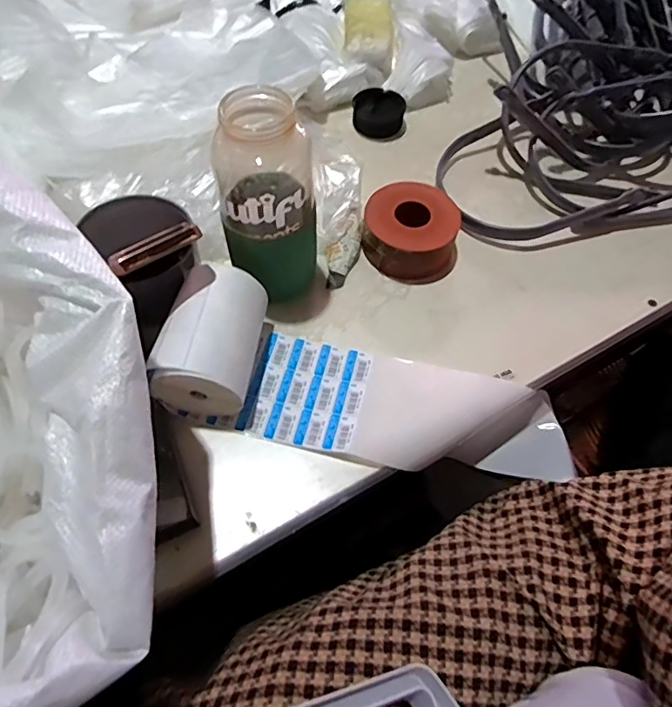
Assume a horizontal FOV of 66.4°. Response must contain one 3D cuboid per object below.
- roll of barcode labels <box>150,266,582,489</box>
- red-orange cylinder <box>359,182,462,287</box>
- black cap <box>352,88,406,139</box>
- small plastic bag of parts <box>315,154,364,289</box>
[{"bbox_3d":[0.021,0.035,0.482,0.355,0.093,0.131,16,59,-8],"label":"roll of barcode labels"},{"bbox_3d":[0.082,-0.133,0.557,0.103,0.054,0.099,1,59,-2],"label":"red-orange cylinder"},{"bbox_3d":[0.056,-0.319,0.682,0.065,0.035,0.065,1,59,-2],"label":"black cap"},{"bbox_3d":[0.003,-0.144,0.566,0.051,0.023,0.149,1,80,-2],"label":"small plastic bag of parts"}]

